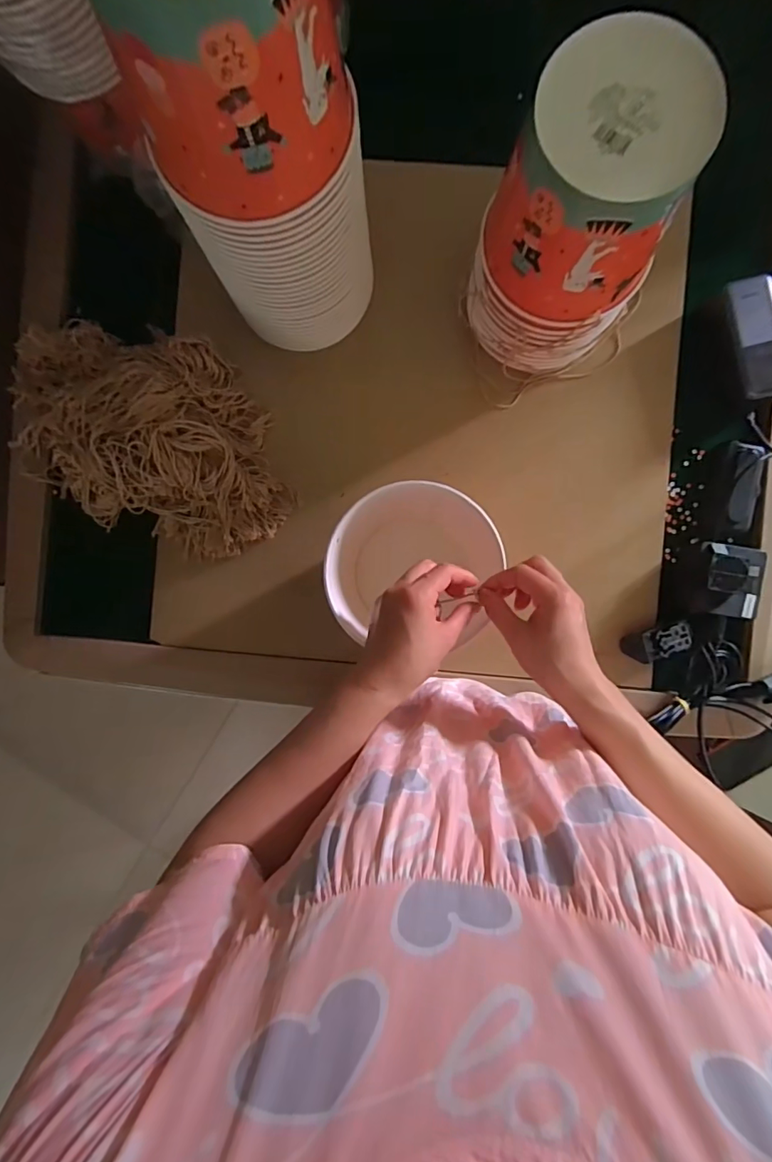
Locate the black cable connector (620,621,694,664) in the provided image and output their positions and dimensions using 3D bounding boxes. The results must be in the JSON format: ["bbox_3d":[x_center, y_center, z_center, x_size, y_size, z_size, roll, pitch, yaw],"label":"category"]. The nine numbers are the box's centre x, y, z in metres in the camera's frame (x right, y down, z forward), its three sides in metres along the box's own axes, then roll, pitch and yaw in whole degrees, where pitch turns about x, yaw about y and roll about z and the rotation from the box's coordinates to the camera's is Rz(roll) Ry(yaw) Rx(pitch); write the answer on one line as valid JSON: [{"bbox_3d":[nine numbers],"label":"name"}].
[{"bbox_3d":[0.306,0.068,0.555,0.069,0.041,0.032,-17,89,1],"label":"black cable connector"}]

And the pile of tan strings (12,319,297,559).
[{"bbox_3d":[-0.271,-0.164,0.542,0.332,0.080,0.210,18,90,1],"label":"pile of tan strings"}]

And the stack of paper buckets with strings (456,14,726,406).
[{"bbox_3d":[0.177,-0.309,0.454,0.168,0.231,0.150,-23,89,1],"label":"stack of paper buckets with strings"}]

